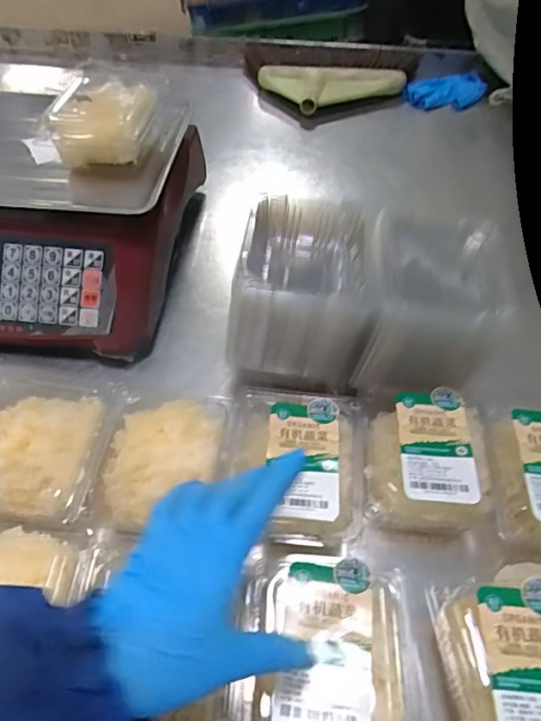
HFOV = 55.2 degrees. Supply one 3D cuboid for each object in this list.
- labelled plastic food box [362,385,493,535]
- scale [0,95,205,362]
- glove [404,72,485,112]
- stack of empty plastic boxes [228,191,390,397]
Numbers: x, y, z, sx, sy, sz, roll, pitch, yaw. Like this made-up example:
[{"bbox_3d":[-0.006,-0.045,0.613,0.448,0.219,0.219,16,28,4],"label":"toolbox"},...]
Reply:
[{"bbox_3d":[0.133,0.082,0.452,0.102,0.039,0.124,4,53,2],"label":"labelled plastic food box"},{"bbox_3d":[-0.276,-0.182,0.610,0.338,0.163,0.337,5,53,3],"label":"scale"},{"bbox_3d":[0.338,-0.513,0.990,0.167,0.021,0.098,-14,54,-11],"label":"glove"},{"bbox_3d":[0.034,-0.060,0.504,0.131,0.131,0.133,9,53,6],"label":"stack of empty plastic boxes"}]

